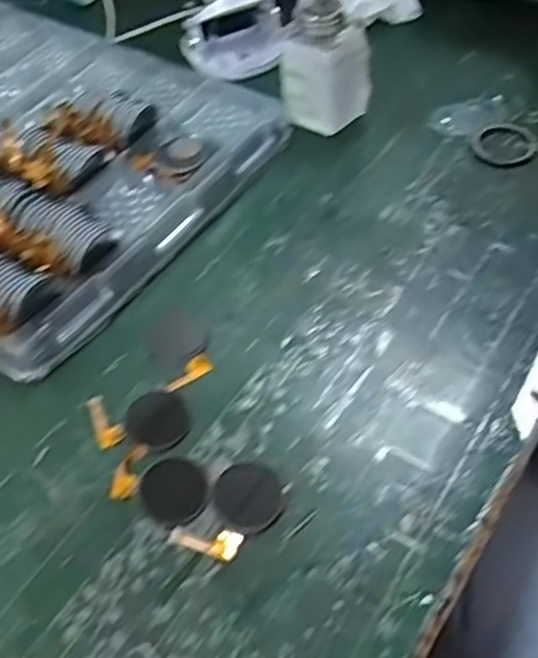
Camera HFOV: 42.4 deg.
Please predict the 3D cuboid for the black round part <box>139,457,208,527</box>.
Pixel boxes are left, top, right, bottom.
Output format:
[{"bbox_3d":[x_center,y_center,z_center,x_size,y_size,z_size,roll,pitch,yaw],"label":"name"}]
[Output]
[{"bbox_3d":[-0.054,0.092,0.398,0.036,0.004,0.041,-26,55,-13],"label":"black round part"}]

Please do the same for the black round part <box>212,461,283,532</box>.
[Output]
[{"bbox_3d":[-0.011,0.093,0.390,0.035,0.004,0.039,-29,55,-16],"label":"black round part"}]

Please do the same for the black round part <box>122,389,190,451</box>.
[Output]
[{"bbox_3d":[-0.068,0.054,0.425,0.041,0.004,0.037,33,63,27],"label":"black round part"}]

